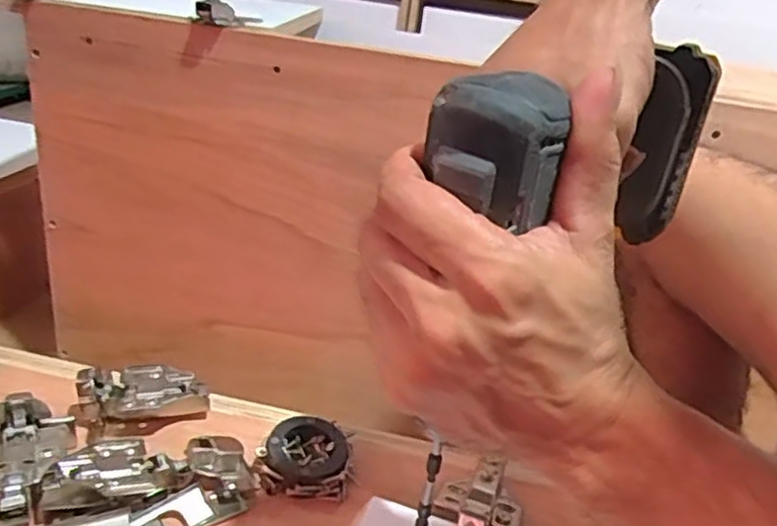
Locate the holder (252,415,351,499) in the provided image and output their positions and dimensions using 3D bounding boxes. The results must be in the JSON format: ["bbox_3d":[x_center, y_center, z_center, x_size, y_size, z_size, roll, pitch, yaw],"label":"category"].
[{"bbox_3d":[-0.054,0.123,0.433,0.058,0.027,0.046,2,24,-7],"label":"holder"}]

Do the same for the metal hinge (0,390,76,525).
[{"bbox_3d":[-0.215,0.113,0.397,0.055,0.034,0.080,-6,26,-24],"label":"metal hinge"}]

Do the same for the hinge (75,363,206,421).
[{"bbox_3d":[-0.168,0.089,0.469,0.081,0.036,0.050,-1,25,-13],"label":"hinge"}]

